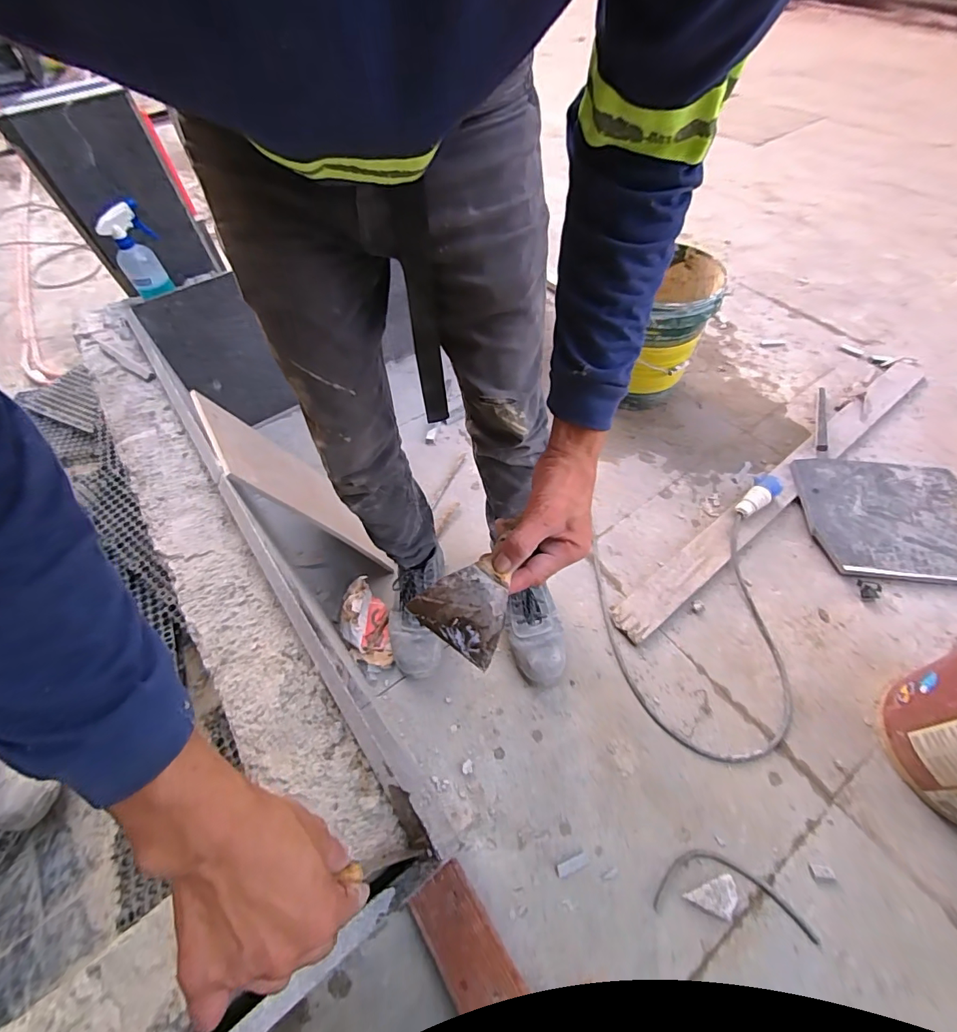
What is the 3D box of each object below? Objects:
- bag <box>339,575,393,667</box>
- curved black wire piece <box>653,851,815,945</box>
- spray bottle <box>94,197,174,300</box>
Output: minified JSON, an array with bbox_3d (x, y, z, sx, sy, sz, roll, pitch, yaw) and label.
[{"bbox_3d":[-0.230,0.209,0.918,0.085,0.072,0.175,-12,56,-5],"label":"bag"},{"bbox_3d":[0.380,0.567,0.696,0.221,0.009,0.083,6,56,7],"label":"curved black wire piece"},{"bbox_3d":[-0.705,-0.542,0.951,0.092,0.190,0.075,-32,60,-17],"label":"spray bottle"}]

